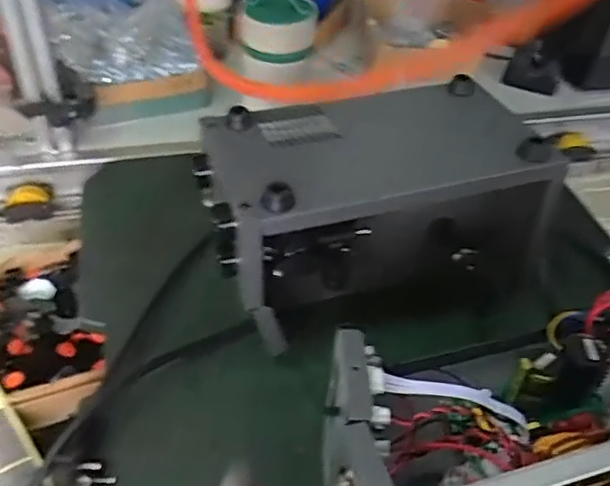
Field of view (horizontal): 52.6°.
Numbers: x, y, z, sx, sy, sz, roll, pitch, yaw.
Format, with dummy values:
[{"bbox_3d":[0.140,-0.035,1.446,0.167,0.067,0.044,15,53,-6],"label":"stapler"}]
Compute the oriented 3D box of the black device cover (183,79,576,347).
[{"bbox_3d":[0.080,-0.041,0.578,0.339,0.174,0.167,-10,45,-17],"label":"black device cover"}]

